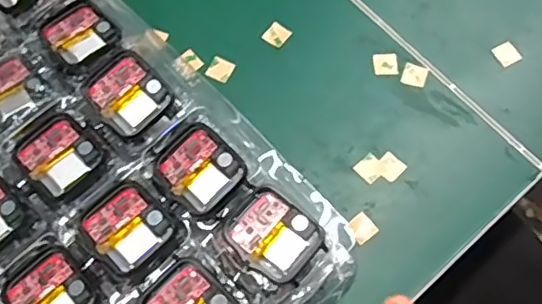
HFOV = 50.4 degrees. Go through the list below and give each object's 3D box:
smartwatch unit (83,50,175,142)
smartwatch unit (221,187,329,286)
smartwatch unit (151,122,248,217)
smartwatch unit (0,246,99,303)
[{"bbox_3d":[-0.077,-0.032,0.307,0.035,0.007,0.039,-42,74,-15],"label":"smartwatch unit"},{"bbox_3d":[0.002,0.041,0.281,0.042,0.006,0.035,36,73,13],"label":"smartwatch unit"},{"bbox_3d":[-0.037,0.007,0.290,0.036,0.008,0.041,-41,74,-15],"label":"smartwatch unit"},{"bbox_3d":[-0.105,0.068,0.273,0.036,0.004,0.040,-40,73,-14],"label":"smartwatch unit"}]

